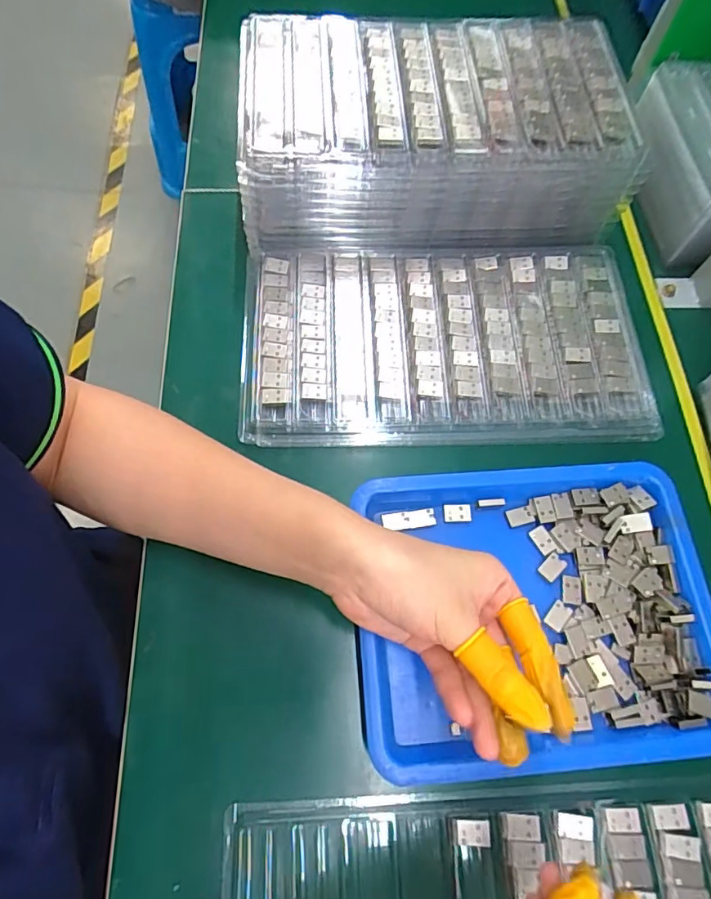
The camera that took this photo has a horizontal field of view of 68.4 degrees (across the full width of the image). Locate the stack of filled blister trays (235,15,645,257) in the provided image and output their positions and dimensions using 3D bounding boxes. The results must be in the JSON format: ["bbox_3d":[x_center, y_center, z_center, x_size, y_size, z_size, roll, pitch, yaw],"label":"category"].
[{"bbox_3d":[0.058,-0.257,0.422,0.290,0.075,0.176,-2,69,-1],"label":"stack of filled blister trays"}]

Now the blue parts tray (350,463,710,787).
[{"bbox_3d":[0.112,0.097,0.324,0.214,0.023,0.171,-4,69,-2],"label":"blue parts tray"}]

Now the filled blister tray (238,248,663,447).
[{"bbox_3d":[0.067,-0.082,0.400,0.296,0.020,0.160,-1,69,0],"label":"filled blister tray"}]

